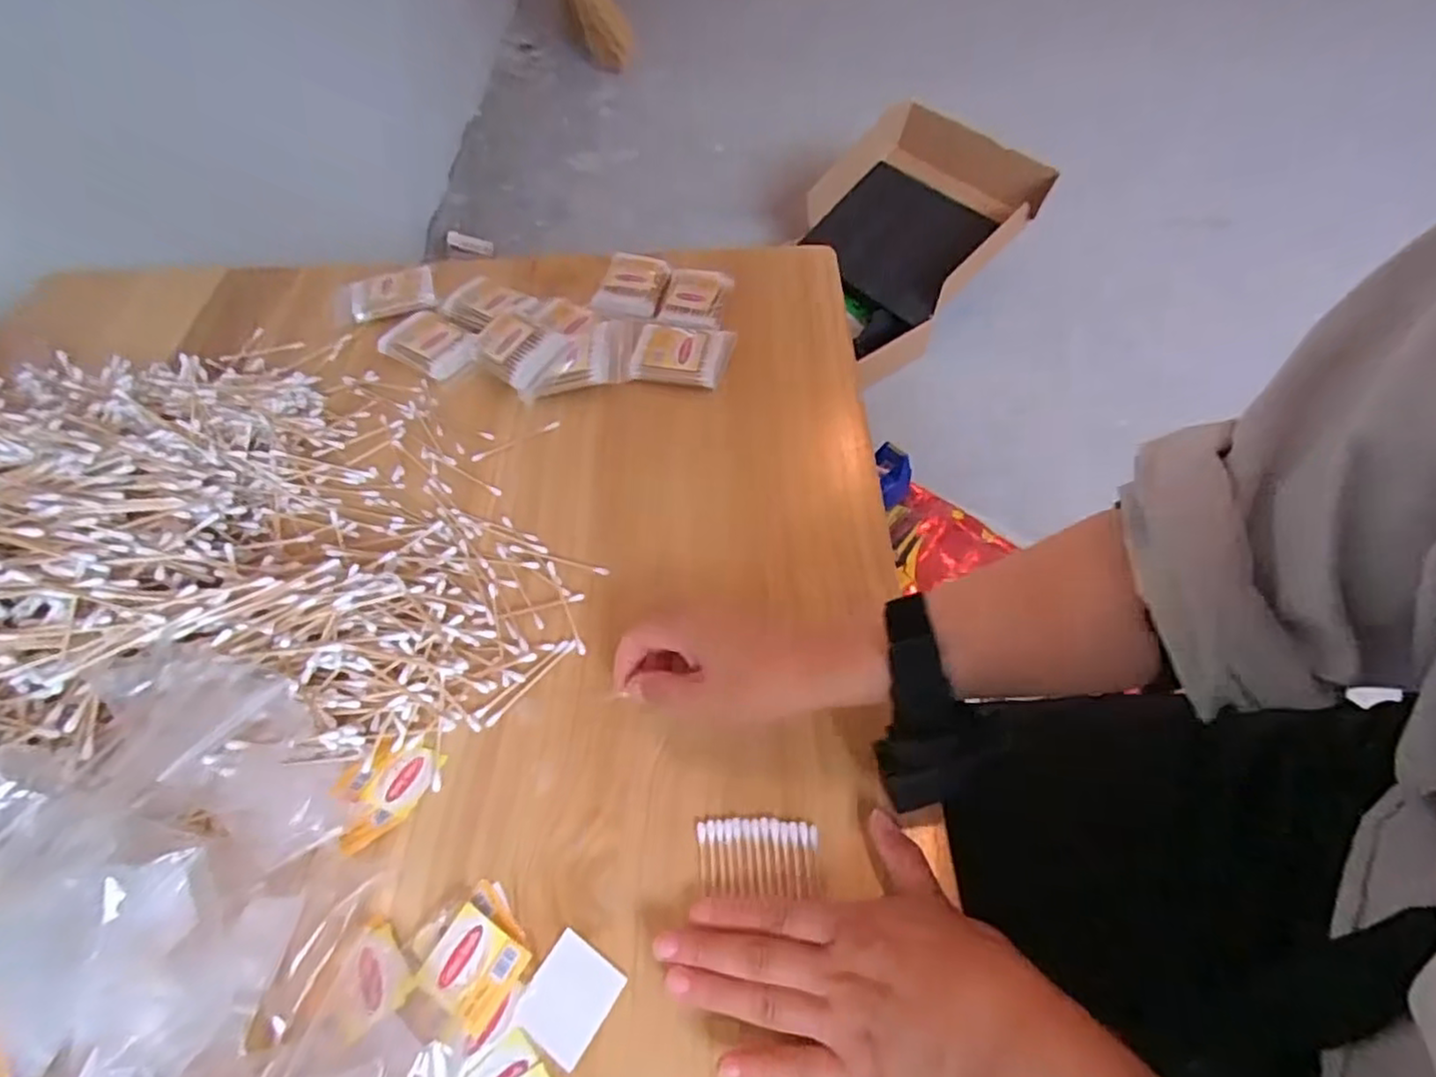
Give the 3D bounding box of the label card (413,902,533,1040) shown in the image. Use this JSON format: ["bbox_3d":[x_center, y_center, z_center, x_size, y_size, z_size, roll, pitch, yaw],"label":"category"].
[{"bbox_3d":[-0.117,0.205,0.325,0.043,0.007,0.039,27,61,19],"label":"label card"}]

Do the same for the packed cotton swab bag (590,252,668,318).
[{"bbox_3d":[-0.077,-0.229,0.612,0.054,0.012,0.078,10,56,11],"label":"packed cotton swab bag"}]

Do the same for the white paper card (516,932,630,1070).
[{"bbox_3d":[-0.070,0.216,0.321,0.039,0.004,0.043,26,60,20],"label":"white paper card"}]

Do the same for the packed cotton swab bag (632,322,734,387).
[{"bbox_3d":[-0.029,-0.153,0.561,0.079,0.017,0.058,6,55,7],"label":"packed cotton swab bag"}]

